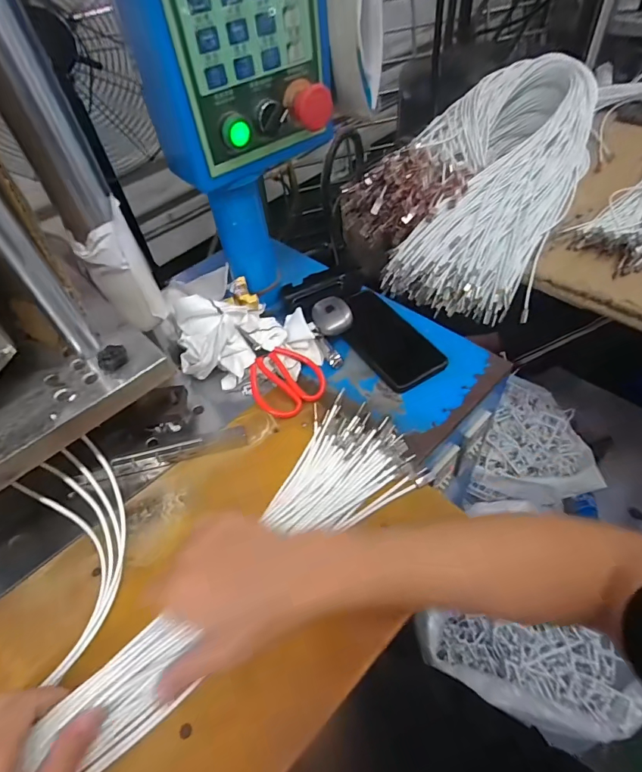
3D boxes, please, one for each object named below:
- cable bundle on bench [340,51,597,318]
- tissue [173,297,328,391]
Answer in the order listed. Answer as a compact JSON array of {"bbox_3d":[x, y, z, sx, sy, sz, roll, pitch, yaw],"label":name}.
[{"bbox_3d":[0.250,-0.365,0.740,0.351,0.194,0.481,22,56,23],"label":"cable bundle on bench"},{"bbox_3d":[-0.087,-0.059,0.510,0.165,0.068,0.094,-8,50,0],"label":"tissue"}]

